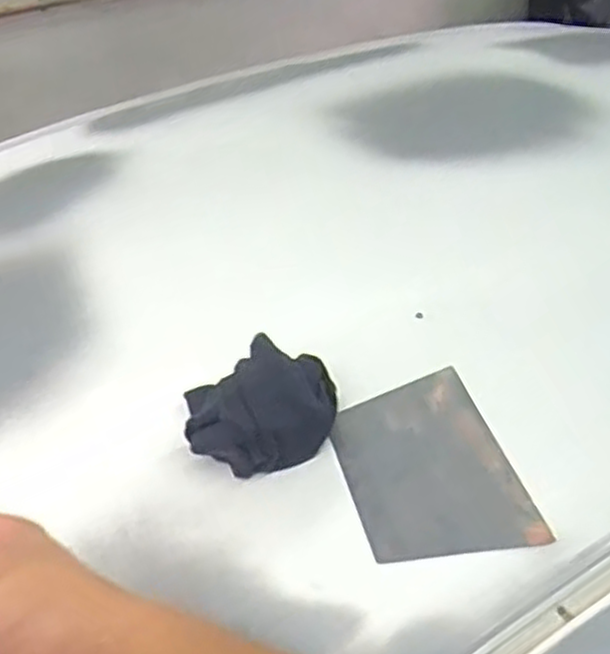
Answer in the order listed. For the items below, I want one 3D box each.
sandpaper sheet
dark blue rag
[{"bbox_3d":[0.074,0.087,0.480,0.097,0.008,0.133,-17,44,-5],"label":"sandpaper sheet"},{"bbox_3d":[-0.029,0.052,0.501,0.097,0.049,0.076,-15,36,-14],"label":"dark blue rag"}]

